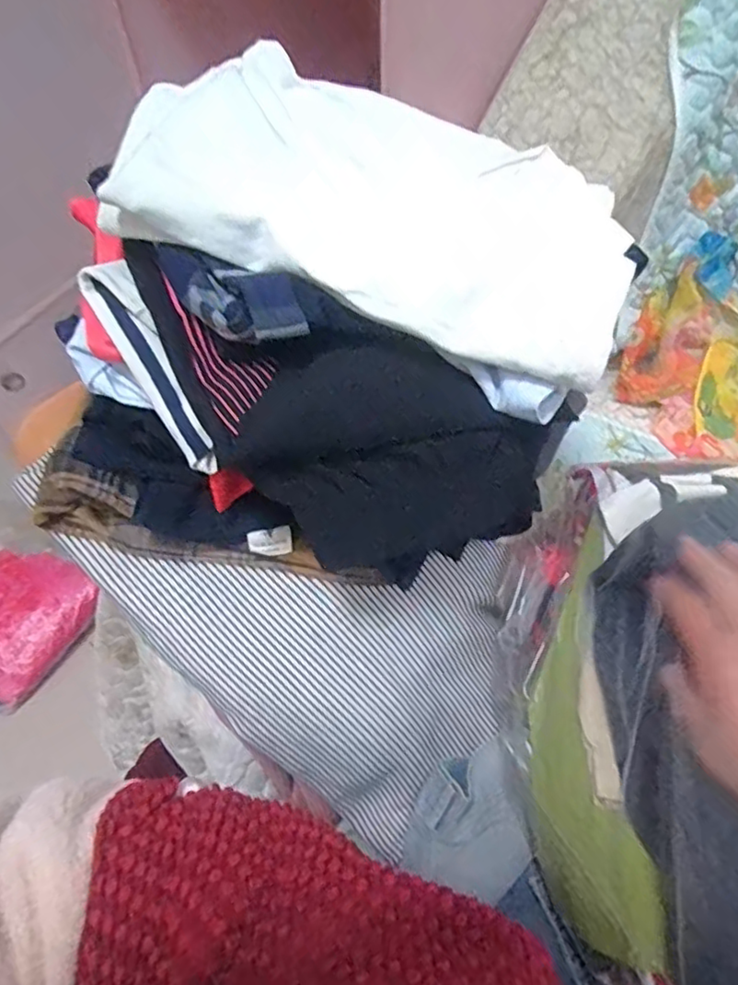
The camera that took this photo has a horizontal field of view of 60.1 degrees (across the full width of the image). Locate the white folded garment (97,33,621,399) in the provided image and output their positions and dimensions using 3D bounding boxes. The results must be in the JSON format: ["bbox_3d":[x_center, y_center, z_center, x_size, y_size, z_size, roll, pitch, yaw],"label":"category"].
[{"bbox_3d":[0.009,-0.165,0.354,0.271,0.035,0.163,22,59,3],"label":"white folded garment"}]

